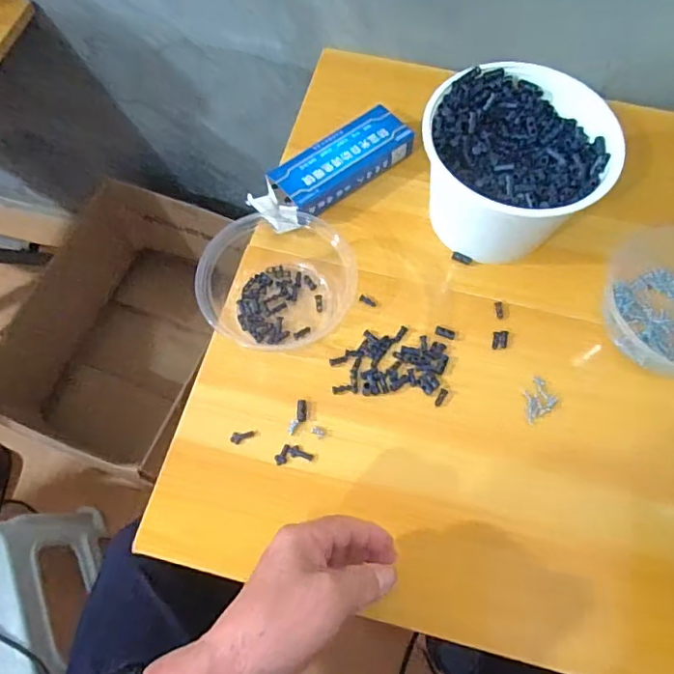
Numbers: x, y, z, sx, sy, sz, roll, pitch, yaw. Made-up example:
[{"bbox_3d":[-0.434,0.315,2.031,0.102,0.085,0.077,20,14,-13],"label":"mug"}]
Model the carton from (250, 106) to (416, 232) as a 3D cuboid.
[{"bbox_3d":[-0.006,-0.170,0.558,0.174,0.033,0.057,-36,72,-16],"label":"carton"}]

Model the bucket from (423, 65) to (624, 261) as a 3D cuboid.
[{"bbox_3d":[0.161,-0.161,0.505,0.157,0.099,0.135,27,68,10],"label":"bucket"}]

